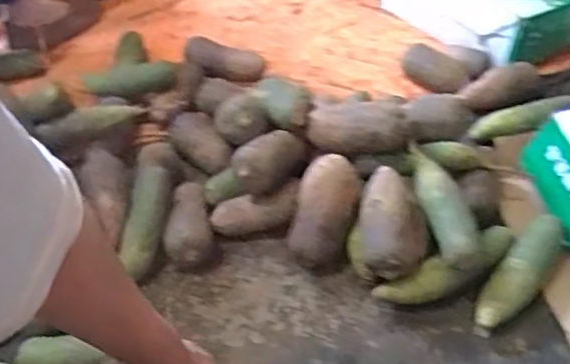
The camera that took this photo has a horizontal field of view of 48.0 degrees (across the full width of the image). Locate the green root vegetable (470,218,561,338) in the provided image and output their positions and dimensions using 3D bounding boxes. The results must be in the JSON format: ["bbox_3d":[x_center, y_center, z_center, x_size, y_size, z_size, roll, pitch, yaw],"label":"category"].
[{"bbox_3d":[0.323,0.125,0.878,0.057,0.044,0.211,32,55,28],"label":"green root vegetable"}]

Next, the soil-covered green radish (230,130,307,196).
[{"bbox_3d":[-0.021,-0.033,0.953,0.069,0.072,0.128,31,55,27],"label":"soil-covered green radish"}]

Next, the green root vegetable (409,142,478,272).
[{"bbox_3d":[0.220,0.035,0.899,0.053,0.049,0.194,-10,47,-8],"label":"green root vegetable"}]

